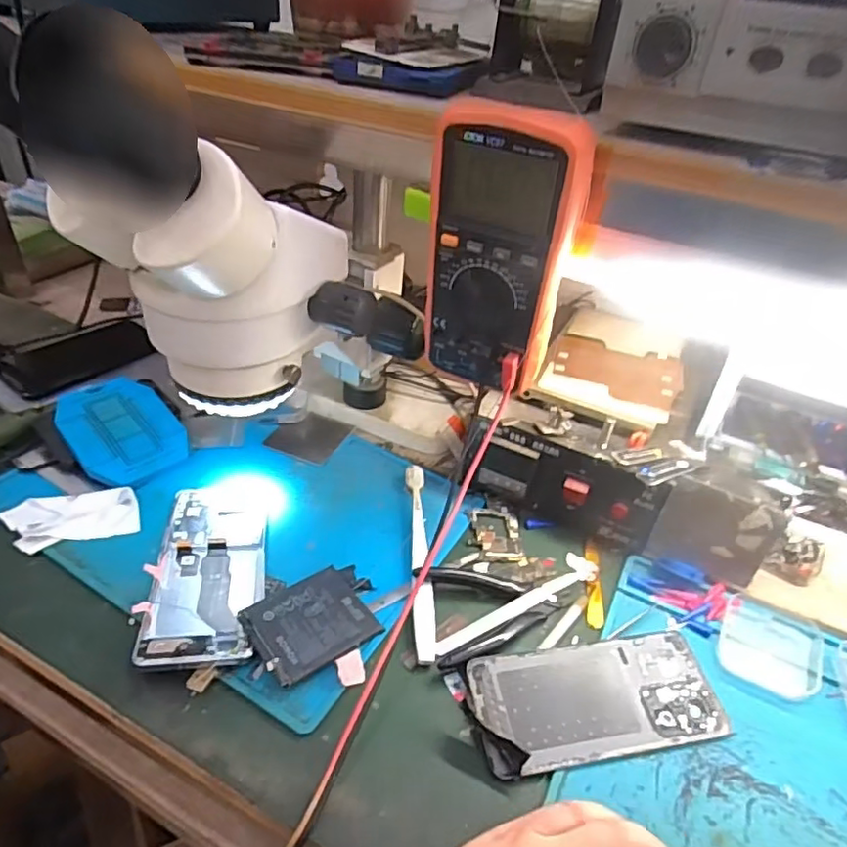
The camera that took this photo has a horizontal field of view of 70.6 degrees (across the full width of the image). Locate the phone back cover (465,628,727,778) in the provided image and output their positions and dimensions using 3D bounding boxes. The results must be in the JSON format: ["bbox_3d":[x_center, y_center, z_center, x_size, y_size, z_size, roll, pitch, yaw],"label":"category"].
[{"bbox_3d":[0.110,0.177,0.387,0.161,0.009,0.071,-4,39,-12],"label":"phone back cover"}]

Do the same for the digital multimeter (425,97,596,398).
[{"bbox_3d":[0.048,-0.109,0.391,0.089,0.176,0.053,27,42,26],"label":"digital multimeter"}]

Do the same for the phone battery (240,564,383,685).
[{"bbox_3d":[-0.072,0.133,0.412,0.093,0.007,0.064,-19,48,-39],"label":"phone battery"}]

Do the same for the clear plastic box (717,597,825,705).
[{"bbox_3d":[0.248,0.156,0.429,0.064,0.018,0.075,19,40,17],"label":"clear plastic box"}]

